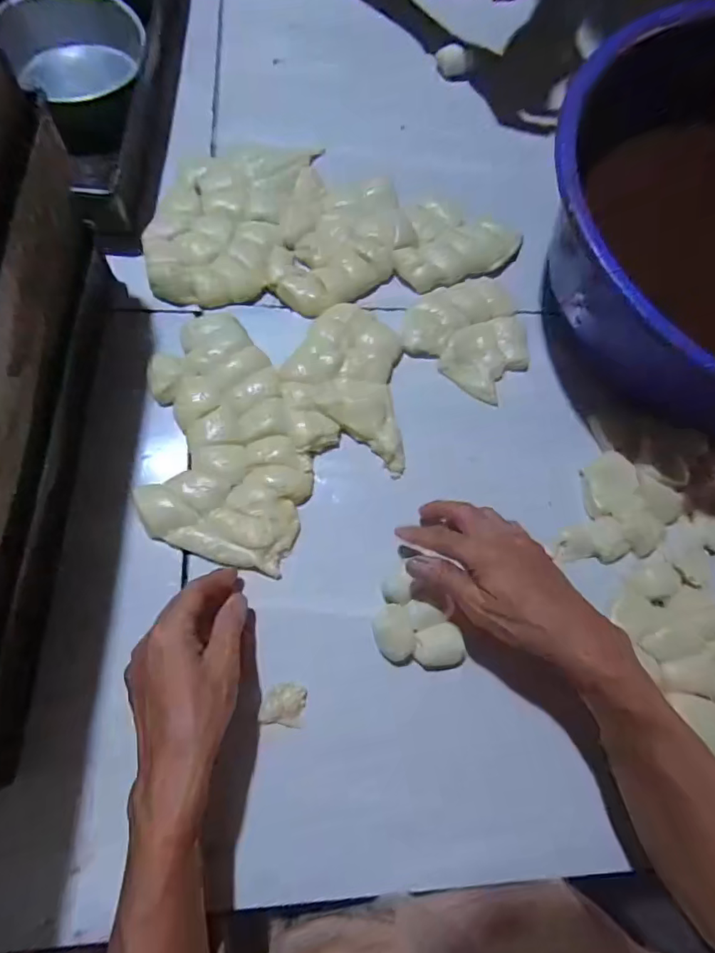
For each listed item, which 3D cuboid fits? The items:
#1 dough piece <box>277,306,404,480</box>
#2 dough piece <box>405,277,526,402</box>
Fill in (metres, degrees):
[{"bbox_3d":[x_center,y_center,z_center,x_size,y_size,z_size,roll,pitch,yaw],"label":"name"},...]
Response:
[{"bbox_3d":[-0.013,-0.089,0.468,0.106,0.022,0.160,1,72,1],"label":"dough piece"},{"bbox_3d":[0.115,-0.148,0.501,0.119,0.023,0.115,34,75,4],"label":"dough piece"}]

